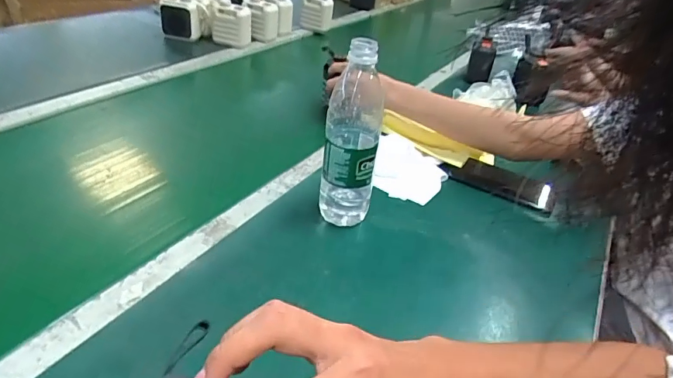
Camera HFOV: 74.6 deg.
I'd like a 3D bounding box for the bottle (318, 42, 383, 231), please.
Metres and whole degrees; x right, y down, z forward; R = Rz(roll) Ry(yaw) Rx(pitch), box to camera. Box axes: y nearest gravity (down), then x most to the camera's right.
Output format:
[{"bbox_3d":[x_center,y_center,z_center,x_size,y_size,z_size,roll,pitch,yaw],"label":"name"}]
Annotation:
[{"bbox_3d":[0.020,-0.061,0.535,0.065,0.227,0.072,7,34,0],"label":"bottle"}]

